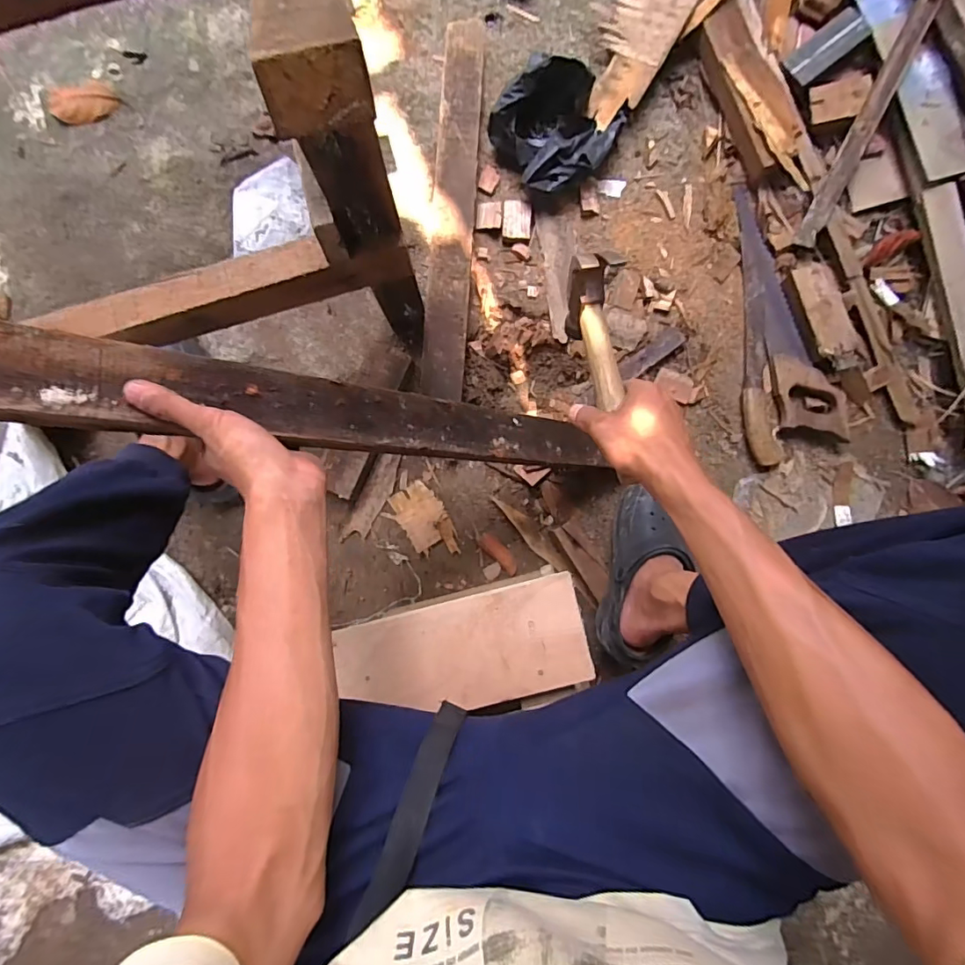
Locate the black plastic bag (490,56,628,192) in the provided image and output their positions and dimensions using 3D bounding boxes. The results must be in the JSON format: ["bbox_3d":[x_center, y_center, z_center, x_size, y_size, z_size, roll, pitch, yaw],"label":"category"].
[{"bbox_3d":[0.114,-0.520,0.745,0.173,0.093,0.146,-33,89,-1],"label":"black plastic bag"}]

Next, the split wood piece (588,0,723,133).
[{"bbox_3d":[0.229,-0.669,0.773,0.142,0.018,0.277,40,90,16],"label":"split wood piece"}]

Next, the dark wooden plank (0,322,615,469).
[{"bbox_3d":[-0.096,-0.059,0.491,0.632,0.017,0.062,3,88,-40],"label":"dark wooden plank"}]

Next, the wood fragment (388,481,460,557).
[{"bbox_3d":[-0.087,0.062,0.783,0.068,0.010,0.119,-31,89,-1],"label":"wood fragment"}]

